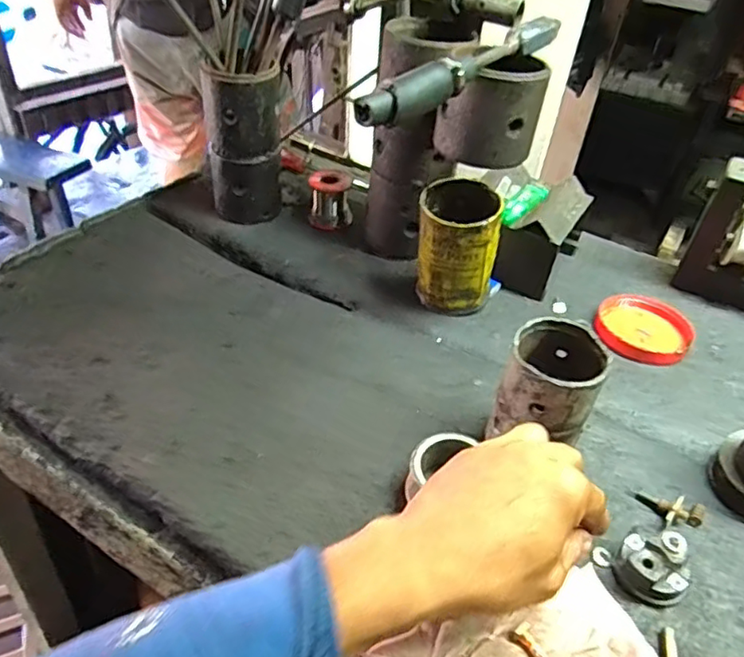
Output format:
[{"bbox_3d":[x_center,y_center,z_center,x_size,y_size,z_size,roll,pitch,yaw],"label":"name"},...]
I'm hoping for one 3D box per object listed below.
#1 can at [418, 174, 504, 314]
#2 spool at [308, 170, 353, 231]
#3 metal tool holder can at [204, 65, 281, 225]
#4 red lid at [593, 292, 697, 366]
[{"bbox_3d":[0.083,-0.074,0.582,0.073,0.126,0.080,3,39,-2],"label":"can"},{"bbox_3d":[-0.049,-0.154,0.712,0.049,0.055,0.048,4,39,-1],"label":"spool"},{"bbox_3d":[-0.143,-0.201,0.674,0.069,0.172,0.071,32,47,29],"label":"metal tool holder can"},{"bbox_3d":[0.272,0.000,0.593,0.091,0.018,0.088,20,42,18],"label":"red lid"}]

